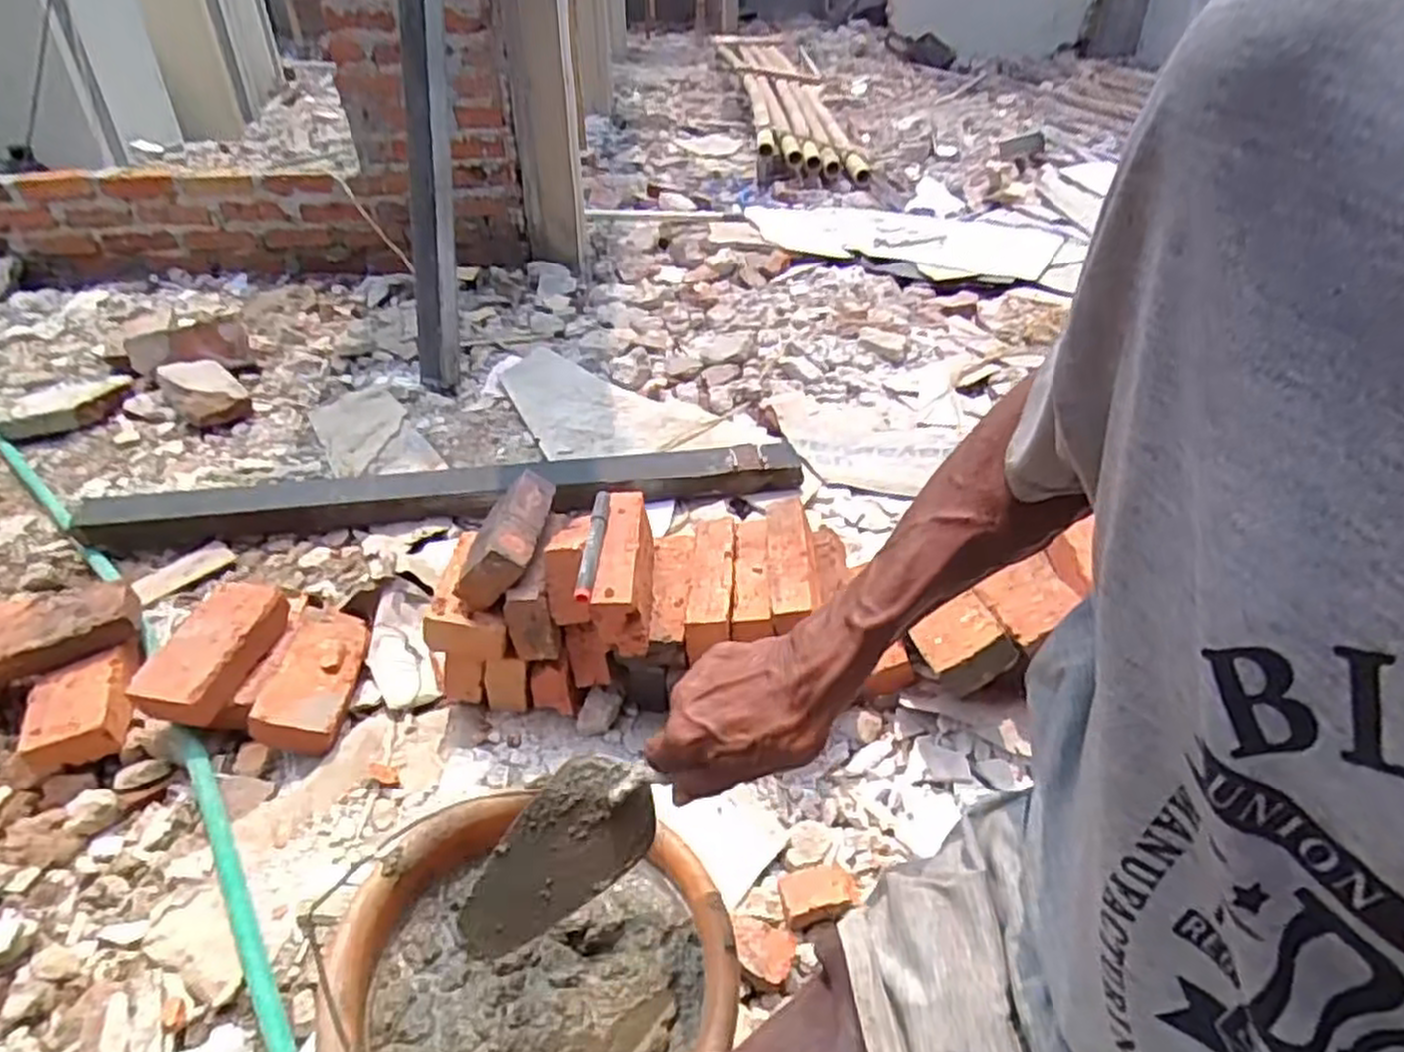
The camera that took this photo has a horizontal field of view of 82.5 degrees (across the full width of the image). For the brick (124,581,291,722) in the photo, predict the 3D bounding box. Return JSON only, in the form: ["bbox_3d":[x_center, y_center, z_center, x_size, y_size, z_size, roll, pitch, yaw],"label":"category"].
[{"bbox_3d":[-0.502,0.126,0.827,0.089,0.047,0.163,7,36,10],"label":"brick"}]

